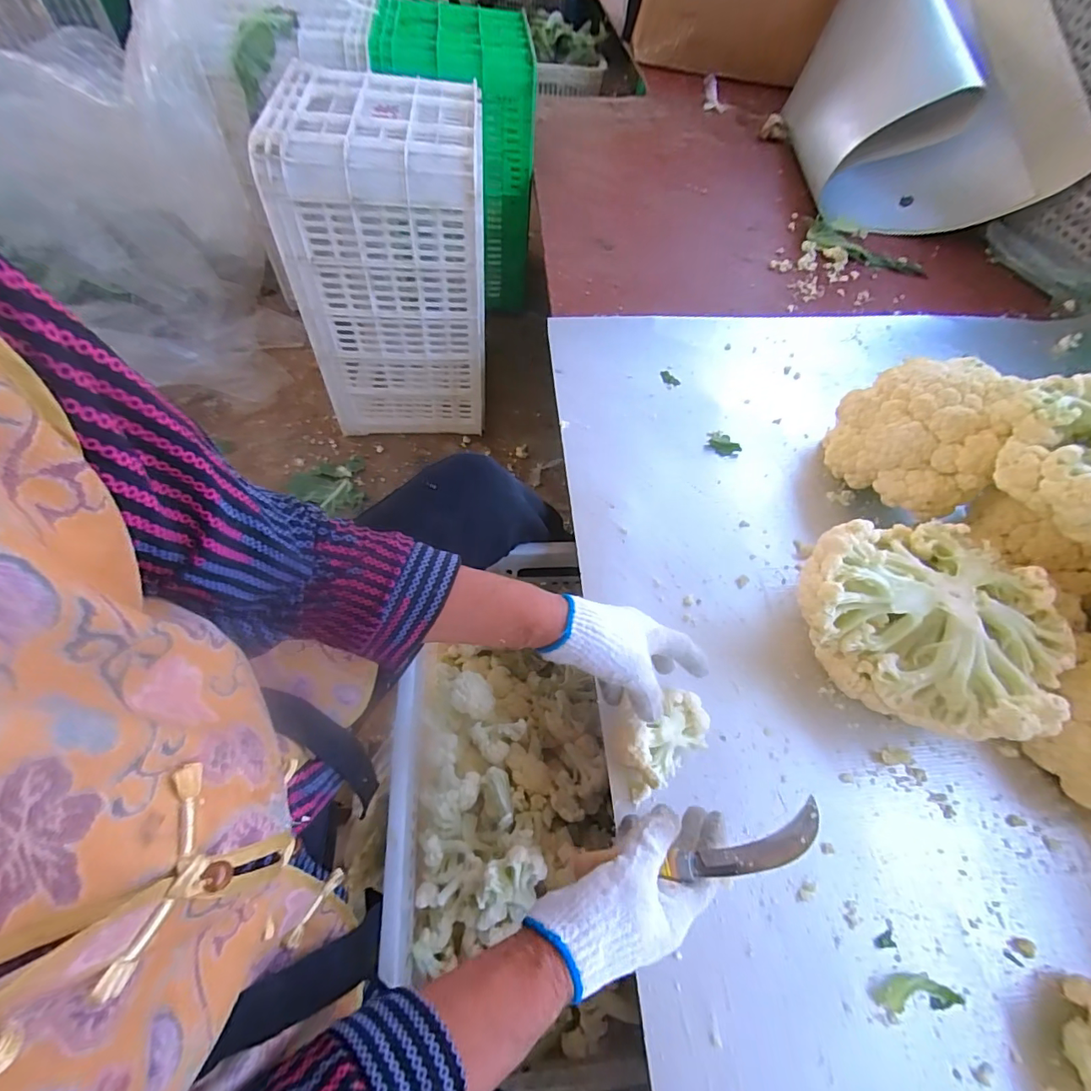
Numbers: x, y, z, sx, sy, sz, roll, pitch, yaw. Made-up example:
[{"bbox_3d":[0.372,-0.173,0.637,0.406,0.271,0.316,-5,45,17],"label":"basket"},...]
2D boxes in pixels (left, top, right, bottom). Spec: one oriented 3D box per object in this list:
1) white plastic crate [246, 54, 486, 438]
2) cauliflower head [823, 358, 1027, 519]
[{"bbox_3d":[-0.257,-0.483,0.901,0.298,0.481,0.267,0,59,-6],"label":"white plastic crate"},{"bbox_3d":[0.423,-0.125,0.585,0.137,0.145,0.165,20,59,6],"label":"cauliflower head"}]

